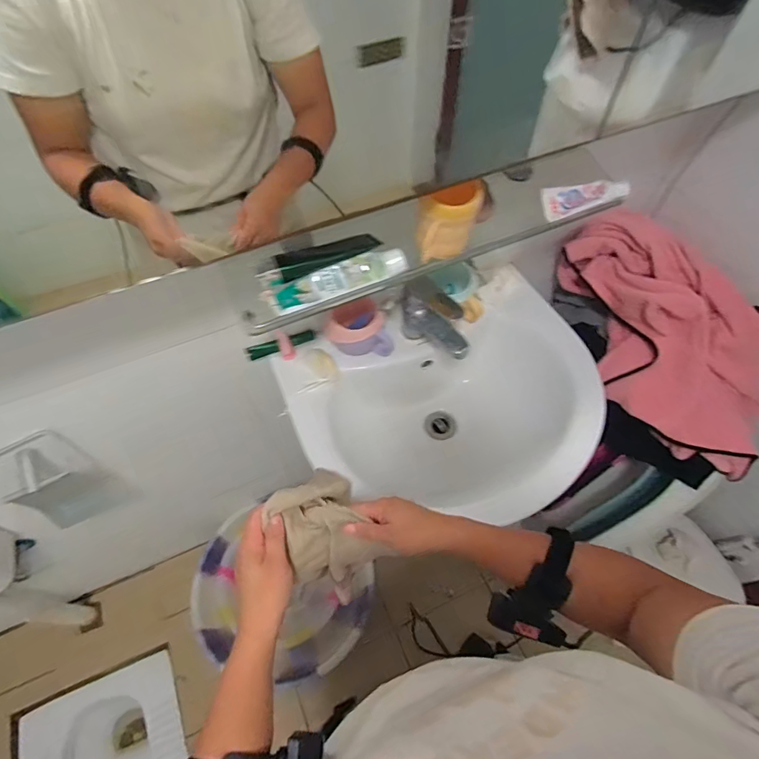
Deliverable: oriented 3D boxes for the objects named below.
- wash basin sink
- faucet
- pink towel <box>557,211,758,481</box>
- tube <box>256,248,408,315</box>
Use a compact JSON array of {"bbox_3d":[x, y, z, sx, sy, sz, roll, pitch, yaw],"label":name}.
[{"bbox_3d":[0.119,0.063,0.792,0.486,0.180,0.382,-23,61,-12],"label":"wash basin sink"},{"bbox_3d":[0.096,-0.086,0.752,0.057,0.115,0.144,-37,65,-19],"label":"faucet"},{"bbox_3d":[0.547,-0.069,0.857,0.522,0.283,0.112,44,26,8],"label":"pink towel"},{"bbox_3d":[-0.059,-0.135,0.593,0.185,0.028,0.059,-20,60,-10],"label":"tube"}]

